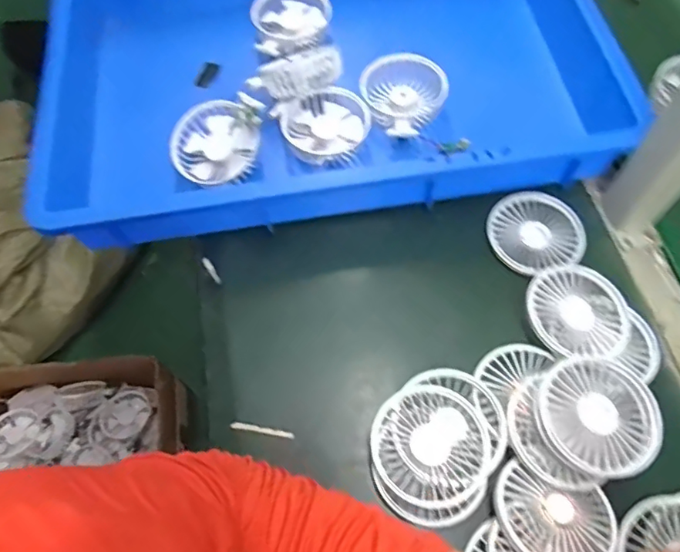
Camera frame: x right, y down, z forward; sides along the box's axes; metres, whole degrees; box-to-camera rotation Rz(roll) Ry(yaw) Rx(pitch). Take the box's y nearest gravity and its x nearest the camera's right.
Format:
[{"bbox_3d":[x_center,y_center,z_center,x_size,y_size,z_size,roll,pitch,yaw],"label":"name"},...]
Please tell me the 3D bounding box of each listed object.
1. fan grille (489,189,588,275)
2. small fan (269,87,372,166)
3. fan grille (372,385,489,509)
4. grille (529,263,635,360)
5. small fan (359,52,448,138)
[{"bbox_3d":[0.191,-0.045,0.516,0.086,0.014,0.092,0,63,0],"label":"fan grille"},{"bbox_3d":[-0.016,-0.155,0.559,0.090,0.027,0.086,0,63,0],"label":"small fan"},{"bbox_3d":[0.071,0.132,0.417,0.089,0.015,0.089,0,63,0],"label":"fan grille"},{"bbox_3d":[0.208,0.030,0.462,0.084,0.023,0.089,0,63,0],"label":"grille"},{"bbox_3d":[0.070,-0.195,0.571,0.080,0.040,0.106,-11,64,-5],"label":"small fan"}]

